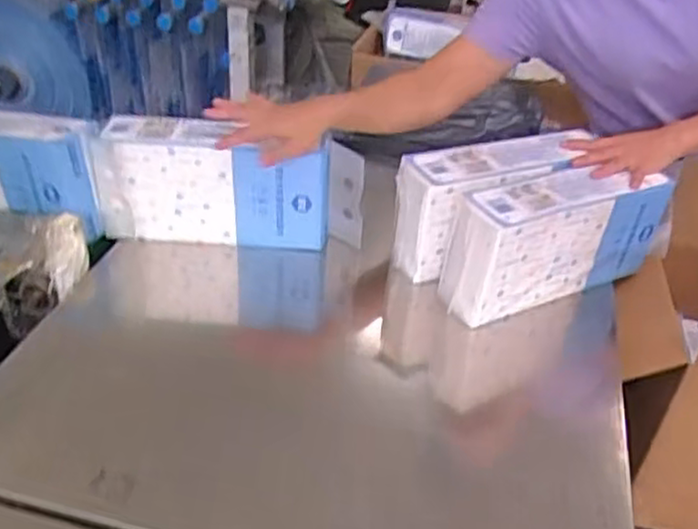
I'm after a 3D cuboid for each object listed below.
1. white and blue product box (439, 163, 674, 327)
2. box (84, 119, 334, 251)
[{"bbox_3d":[0.286,-0.038,1.008,0.340,0.159,0.096,-14,38,-22],"label":"white and blue product box"},{"bbox_3d":[-0.181,-0.103,0.976,0.289,0.166,0.066,4,35,2],"label":"box"}]

